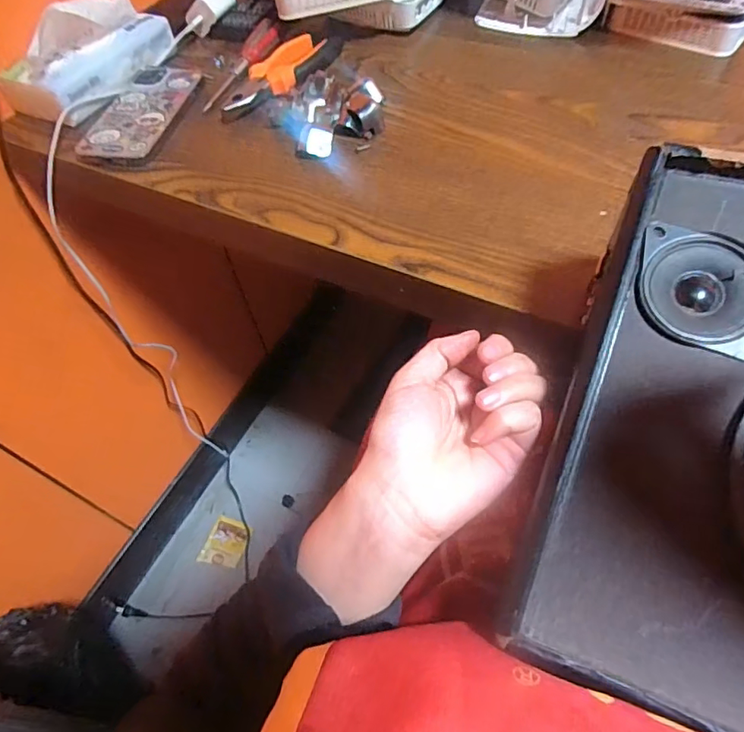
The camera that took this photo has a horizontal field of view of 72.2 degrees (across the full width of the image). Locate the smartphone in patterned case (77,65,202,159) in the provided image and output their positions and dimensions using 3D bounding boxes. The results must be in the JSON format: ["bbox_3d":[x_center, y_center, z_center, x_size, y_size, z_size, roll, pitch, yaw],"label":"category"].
[{"bbox_3d":[-0.207,-0.233,0.469,0.065,0.015,0.140,8,57,10],"label":"smartphone in patterned case"}]

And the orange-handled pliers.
[{"bbox_3d":[-0.091,-0.275,0.483,0.043,0.015,0.144,21,60,18],"label":"orange-handled pliers"}]

